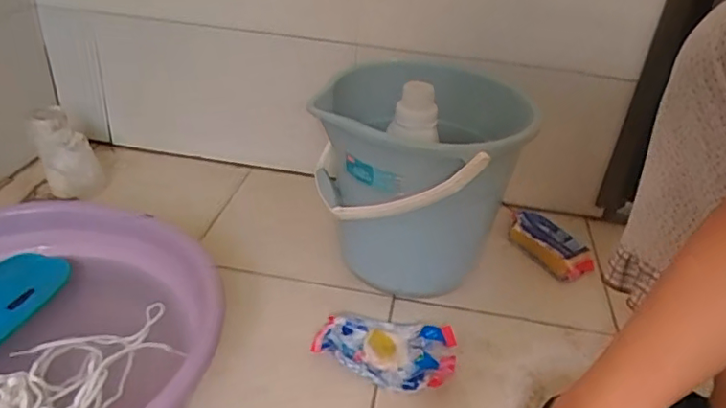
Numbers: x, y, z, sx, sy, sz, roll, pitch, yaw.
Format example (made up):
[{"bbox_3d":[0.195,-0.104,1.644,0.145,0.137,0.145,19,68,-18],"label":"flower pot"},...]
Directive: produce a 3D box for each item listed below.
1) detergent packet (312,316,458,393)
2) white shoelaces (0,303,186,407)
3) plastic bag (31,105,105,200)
[{"bbox_3d":[0.027,0.174,0.690,0.161,0.017,0.101,10,31,10],"label":"detergent packet"},{"bbox_3d":[-0.279,0.164,0.537,0.113,0.020,0.217,23,35,27],"label":"white shoelaces"},{"bbox_3d":[-0.462,-0.073,0.888,0.068,0.140,0.067,16,34,15],"label":"plastic bag"}]

